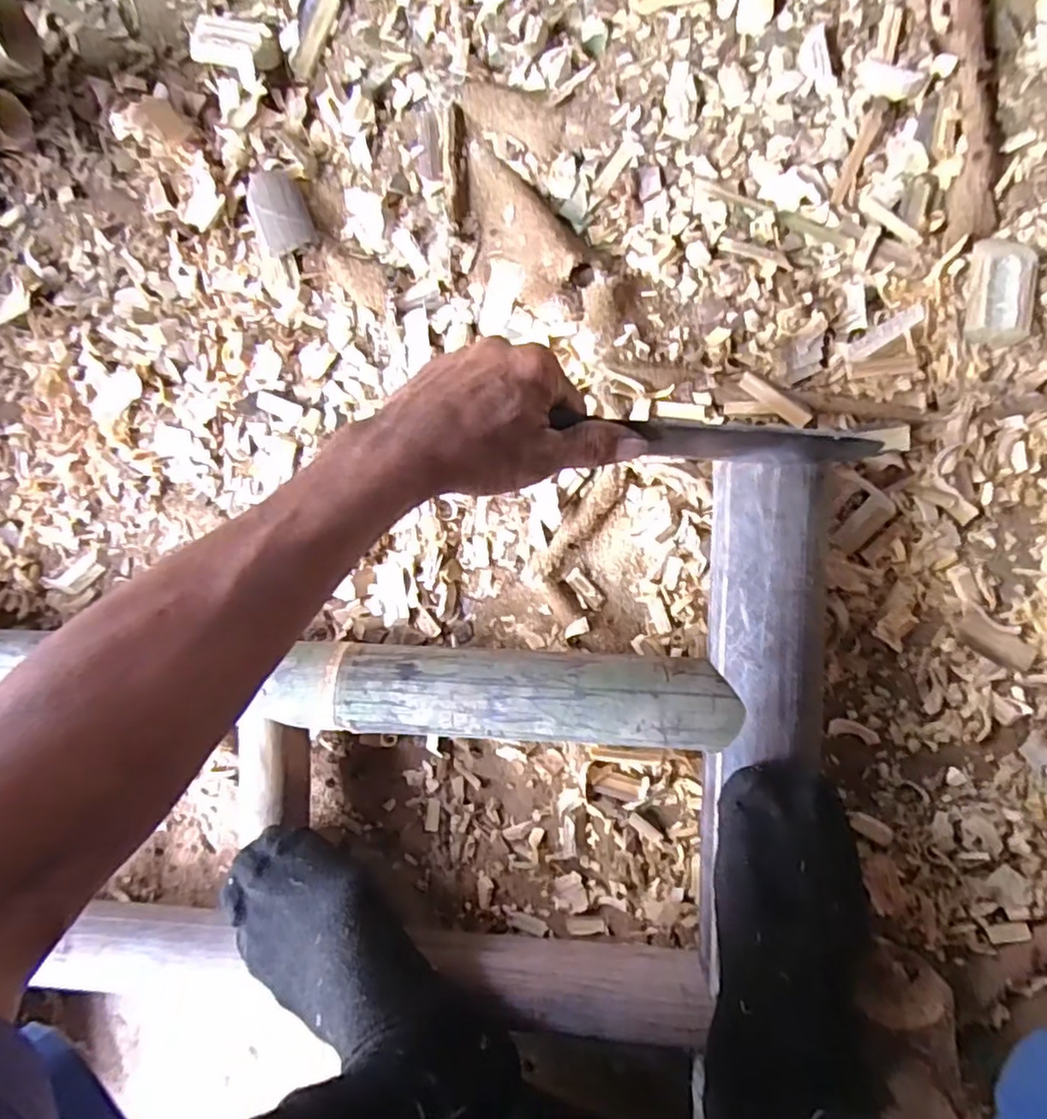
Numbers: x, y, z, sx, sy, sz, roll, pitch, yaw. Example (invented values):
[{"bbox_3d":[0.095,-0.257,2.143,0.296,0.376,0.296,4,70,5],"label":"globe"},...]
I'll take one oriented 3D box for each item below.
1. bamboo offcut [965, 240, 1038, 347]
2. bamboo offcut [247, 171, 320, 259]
[{"bbox_3d":[0.319,-0.177,0.437,0.043,0.010,0.067,4,95,7],"label":"bamboo offcut"},{"bbox_3d":[-0.183,-0.263,0.493,0.041,0.011,0.064,-20,91,8],"label":"bamboo offcut"}]

